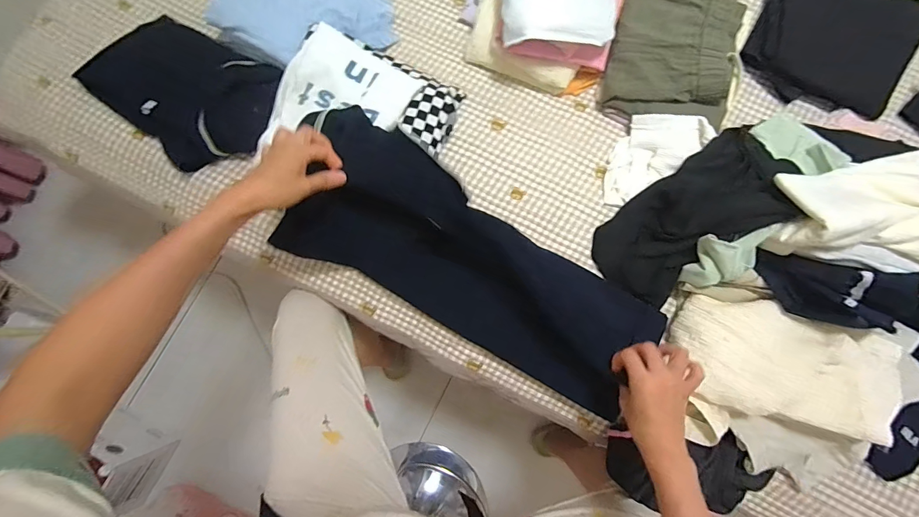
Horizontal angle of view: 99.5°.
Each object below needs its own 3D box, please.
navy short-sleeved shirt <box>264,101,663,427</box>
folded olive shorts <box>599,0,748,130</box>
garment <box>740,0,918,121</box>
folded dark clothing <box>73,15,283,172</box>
[{"bbox_3d":[0.016,0.020,0.605,0.564,0.101,0.208,32,81,-4],"label":"navy short-sleeved shirt"},{"bbox_3d":[0.380,-0.364,0.678,0.221,0.064,0.275,16,80,3],"label":"folded olive shorts"},{"bbox_3d":[0.665,-0.395,0.698,0.273,0.041,0.251,29,81,5],"label":"garment"},{"bbox_3d":[-0.473,-0.288,0.668,0.306,0.030,0.214,30,81,5],"label":"folded dark clothing"}]

